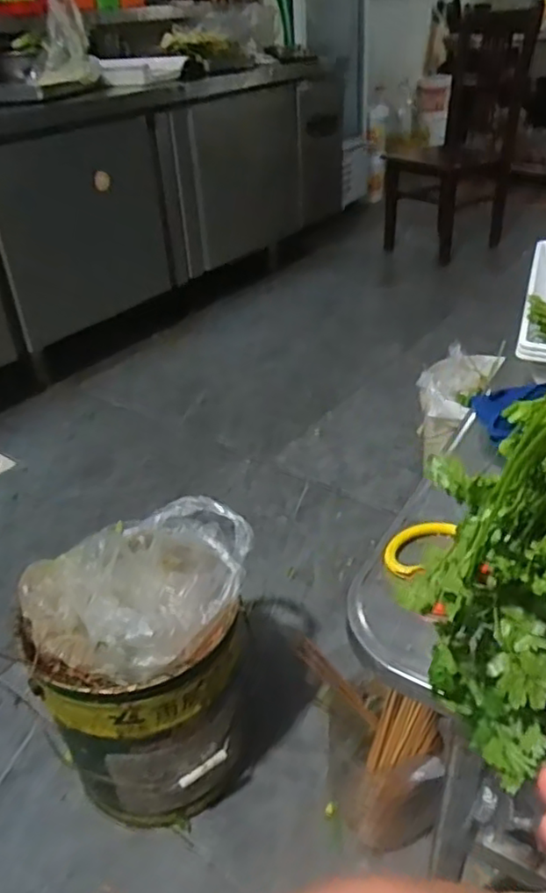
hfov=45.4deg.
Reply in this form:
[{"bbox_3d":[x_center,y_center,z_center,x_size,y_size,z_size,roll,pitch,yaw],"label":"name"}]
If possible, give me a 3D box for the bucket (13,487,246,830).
[{"bbox_3d":[-0.160,0.292,0.941,0.254,0.361,0.326,25,44,36],"label":"bucket"}]

